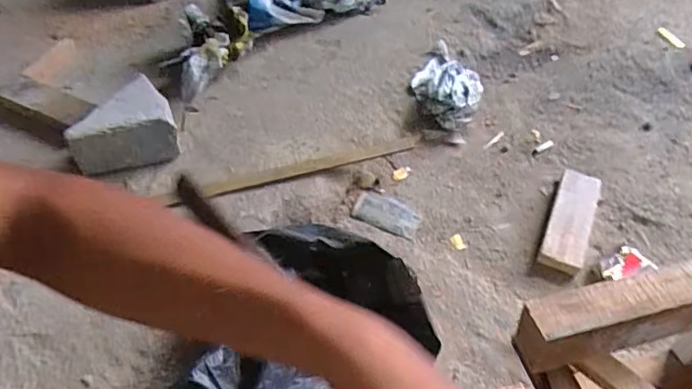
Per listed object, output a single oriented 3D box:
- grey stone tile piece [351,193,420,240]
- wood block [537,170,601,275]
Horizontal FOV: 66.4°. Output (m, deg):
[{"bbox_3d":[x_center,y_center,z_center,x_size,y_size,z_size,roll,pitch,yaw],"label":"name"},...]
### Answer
[{"bbox_3d":[0.053,0.025,0.699,0.084,0.014,0.049,14,52,17],"label":"grey stone tile piece"},{"bbox_3d":[0.284,0.034,0.670,0.051,0.024,0.173,17,53,19],"label":"wood block"}]

